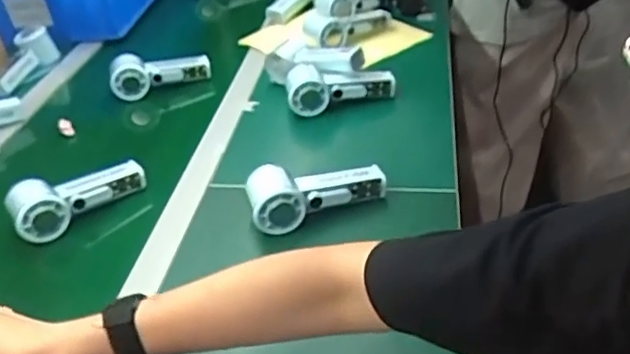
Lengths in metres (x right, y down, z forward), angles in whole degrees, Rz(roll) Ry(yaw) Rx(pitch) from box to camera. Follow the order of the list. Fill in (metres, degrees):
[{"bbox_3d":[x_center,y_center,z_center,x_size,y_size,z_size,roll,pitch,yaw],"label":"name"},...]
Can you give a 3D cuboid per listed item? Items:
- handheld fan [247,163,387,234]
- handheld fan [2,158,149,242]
[{"bbox_3d":[0.005,0.014,0.670,0.152,0.054,0.049,-12,36,-7],"label":"handheld fan"},{"bbox_3d":[-0.277,0.019,0.730,0.156,0.053,0.056,-26,39,-24],"label":"handheld fan"}]

